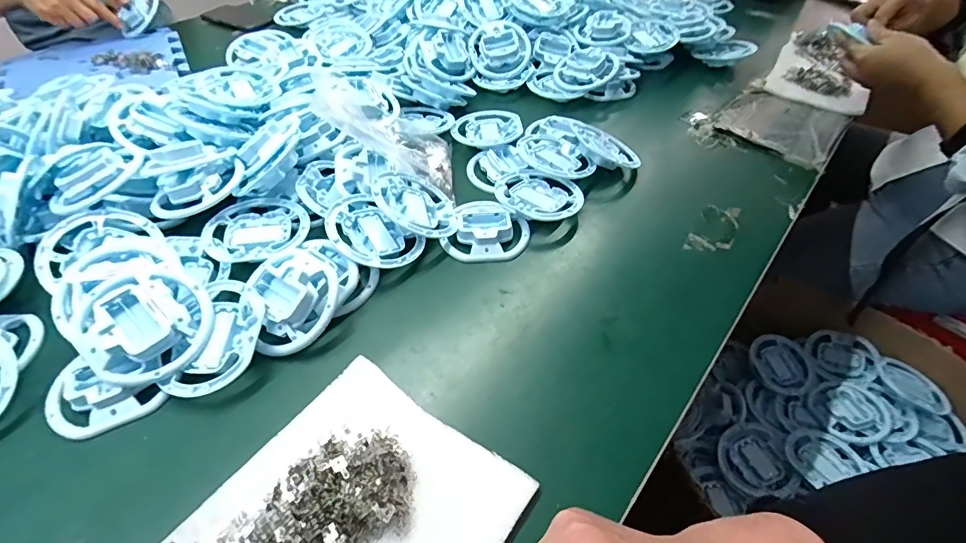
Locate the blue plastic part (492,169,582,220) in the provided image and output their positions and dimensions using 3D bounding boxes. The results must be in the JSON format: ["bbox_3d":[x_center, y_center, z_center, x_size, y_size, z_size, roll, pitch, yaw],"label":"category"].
[{"bbox_3d":[0.067,-0.090,0.547,0.103,0.022,0.082,11,49,9],"label":"blue plastic part"}]

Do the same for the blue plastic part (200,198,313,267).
[{"bbox_3d":[-0.243,-0.048,0.487,0.107,0.017,0.097,-1,49,-1],"label":"blue plastic part"}]

